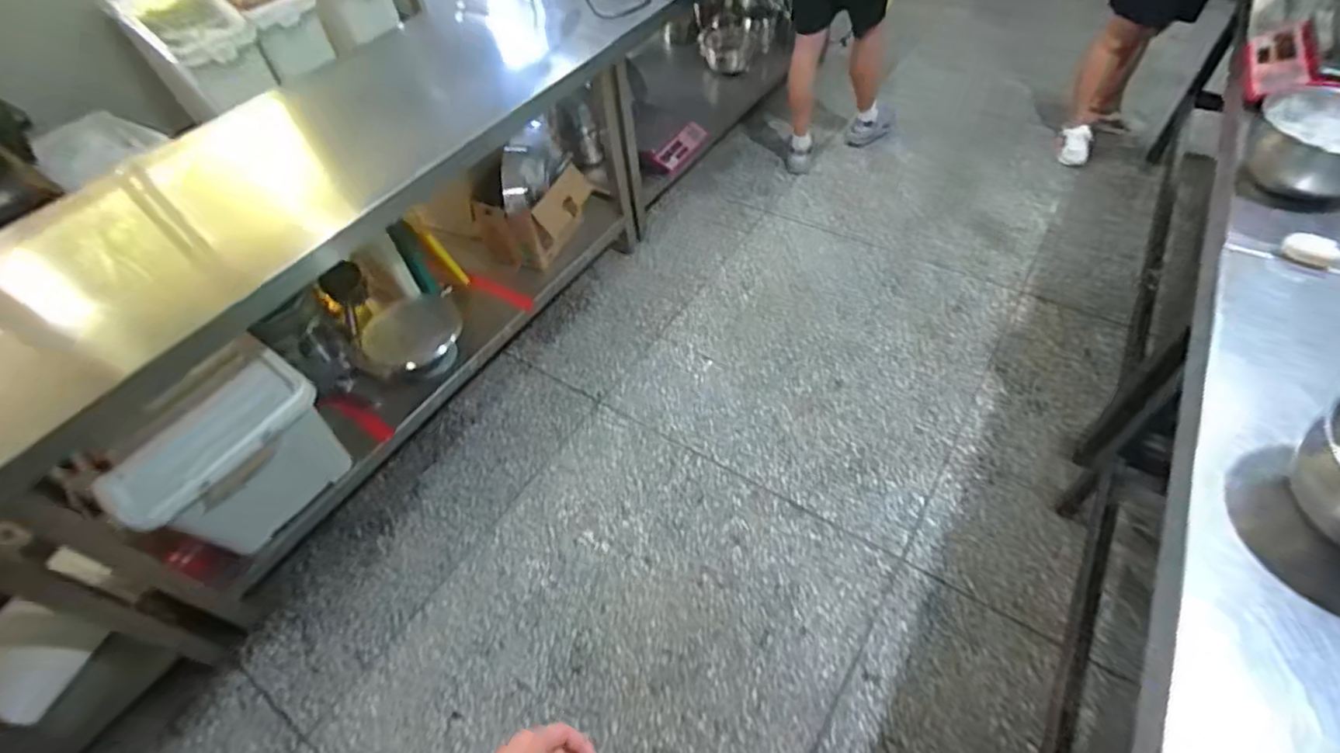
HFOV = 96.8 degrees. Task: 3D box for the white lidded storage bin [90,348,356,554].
[{"bbox_3d":[-0.957,0.192,1.351,0.216,0.303,0.396,30,59,26],"label":"white lidded storage bin"}]

